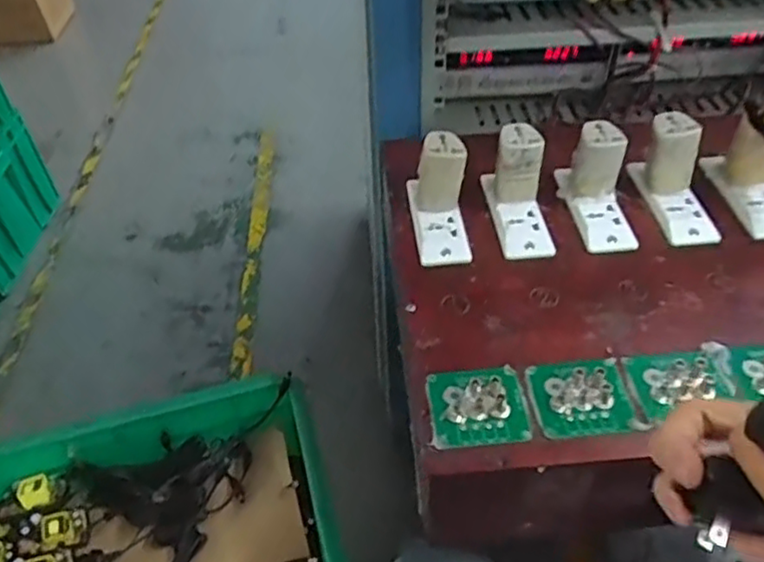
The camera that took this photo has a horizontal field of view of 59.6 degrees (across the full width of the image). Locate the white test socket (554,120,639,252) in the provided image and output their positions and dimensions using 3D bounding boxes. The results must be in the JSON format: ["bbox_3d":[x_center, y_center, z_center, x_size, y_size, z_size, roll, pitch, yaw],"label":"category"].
[{"bbox_3d":[0.202,-0.092,0.610,0.048,0.072,0.119,-5,45,-1],"label":"white test socket"}]

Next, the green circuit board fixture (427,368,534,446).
[{"bbox_3d":[0.068,0.088,0.477,0.067,0.011,0.062,-4,45,0],"label":"green circuit board fixture"}]

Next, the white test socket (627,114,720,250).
[{"bbox_3d":[0.275,-0.095,0.611,0.049,0.085,0.117,-1,46,3],"label":"white test socket"}]

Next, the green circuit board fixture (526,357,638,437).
[{"bbox_3d":[0.143,0.081,0.479,0.069,0.012,0.059,-5,45,-1],"label":"green circuit board fixture"}]

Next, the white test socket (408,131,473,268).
[{"bbox_3d":[0.052,-0.079,0.609,0.050,0.074,0.112,-3,45,1],"label":"white test socket"}]

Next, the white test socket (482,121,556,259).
[{"bbox_3d":[0.129,-0.086,0.609,0.048,0.072,0.118,-6,45,-2],"label":"white test socket"}]

